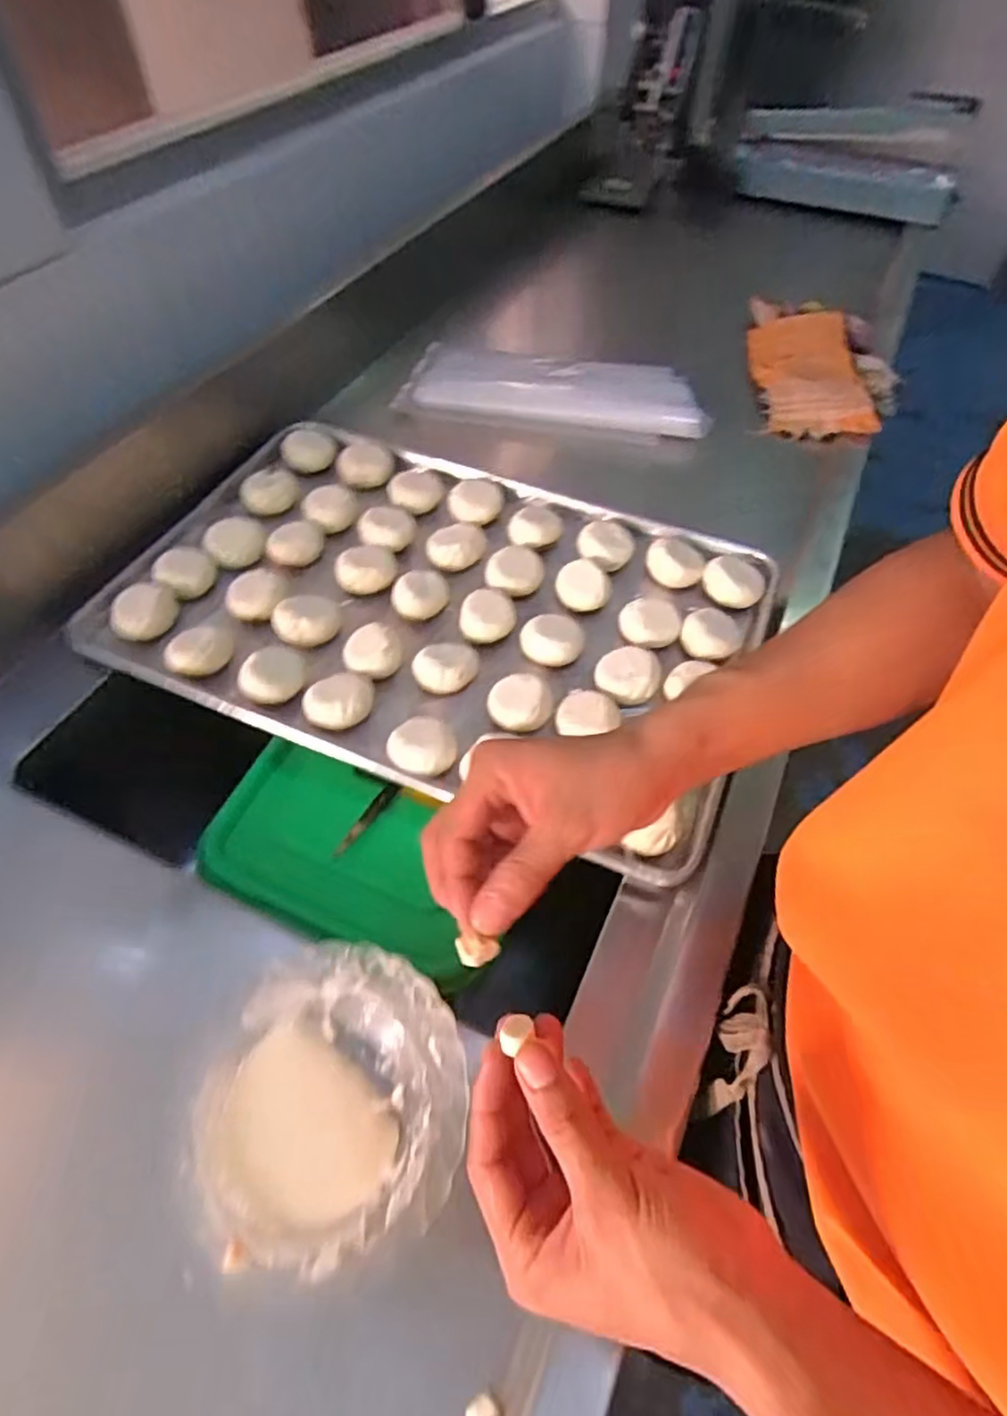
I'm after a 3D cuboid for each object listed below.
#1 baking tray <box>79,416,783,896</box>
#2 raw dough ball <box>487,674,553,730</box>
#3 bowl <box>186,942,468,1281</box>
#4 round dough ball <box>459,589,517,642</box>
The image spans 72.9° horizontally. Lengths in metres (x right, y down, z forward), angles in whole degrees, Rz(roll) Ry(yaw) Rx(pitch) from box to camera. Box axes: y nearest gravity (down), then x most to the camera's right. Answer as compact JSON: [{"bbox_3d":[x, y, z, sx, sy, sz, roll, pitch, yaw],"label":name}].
[{"bbox_3d":[-0.066,-0.114,0.672,0.596,0.025,0.405,20,55,11],"label":"baking tray"},{"bbox_3d":[0.014,-0.002,0.596,0.053,0.029,0.053,1,53,-2],"label":"raw dough ball"},{"bbox_3d":[-0.104,0.240,0.425,0.156,0.040,0.166,1,53,-2],"label":"bowl"},{"bbox_3d":[-0.015,-0.090,0.659,0.052,0.027,0.053,1,53,-2],"label":"round dough ball"}]

